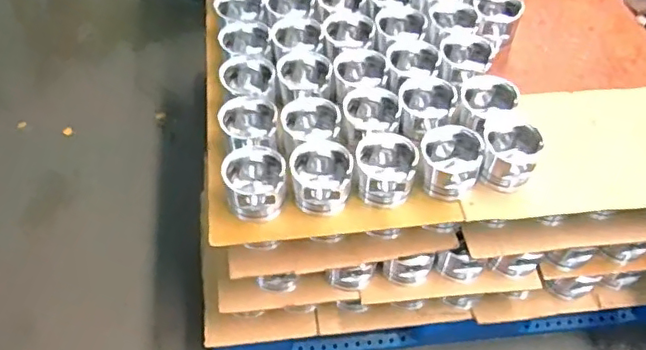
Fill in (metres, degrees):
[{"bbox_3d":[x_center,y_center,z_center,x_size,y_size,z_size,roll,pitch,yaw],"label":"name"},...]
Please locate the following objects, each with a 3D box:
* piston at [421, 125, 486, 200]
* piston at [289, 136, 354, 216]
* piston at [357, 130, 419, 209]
[{"bbox_3d":[0.243,-0.022,1.123,0.115,0.105,0.112,11,54,7],"label":"piston"},{"bbox_3d":[-0.003,0.008,1.104,0.110,0.108,0.115,5,54,2],"label":"piston"},{"bbox_3d":[0.121,-0.012,1.112,0.107,0.094,0.115,1,54,-1],"label":"piston"}]

